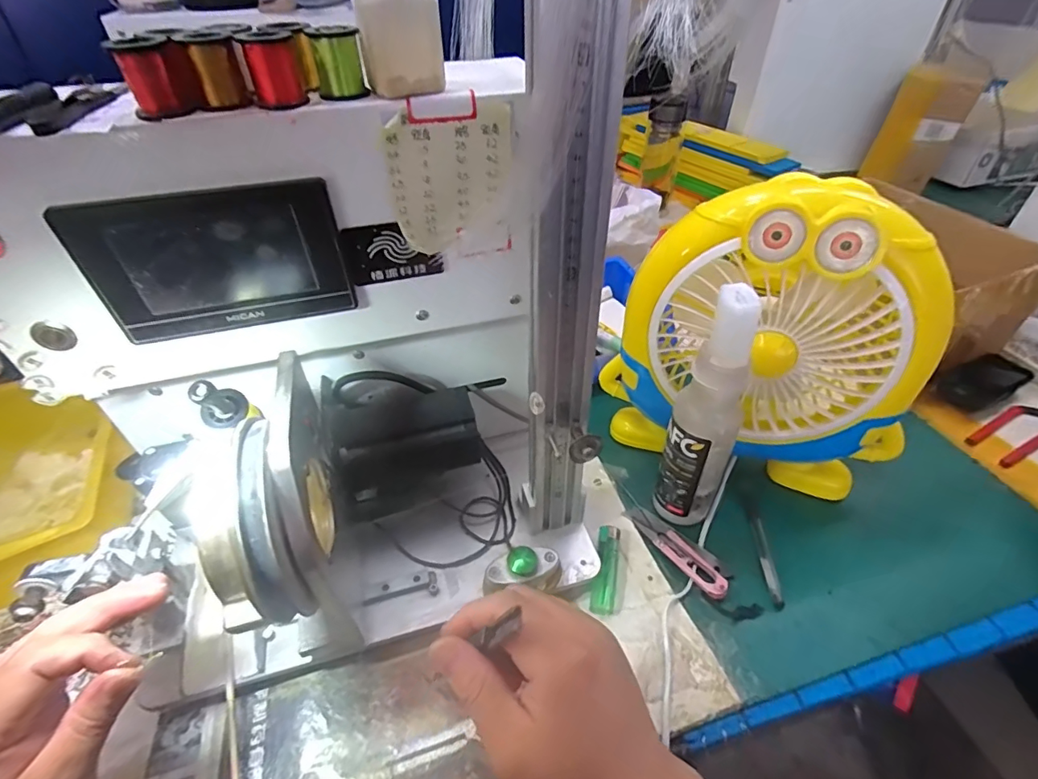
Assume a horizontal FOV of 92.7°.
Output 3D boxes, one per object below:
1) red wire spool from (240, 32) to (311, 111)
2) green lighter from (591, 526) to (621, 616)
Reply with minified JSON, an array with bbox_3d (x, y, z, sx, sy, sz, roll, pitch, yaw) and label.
[{"bbox_3d":[-0.125,-0.165,0.256,0.027,0.032,0.028,-16,44,-16],"label":"red wire spool"},{"bbox_3d":[0.076,0.151,0.422,0.020,0.008,0.078,9,43,10],"label":"green lighter"}]

